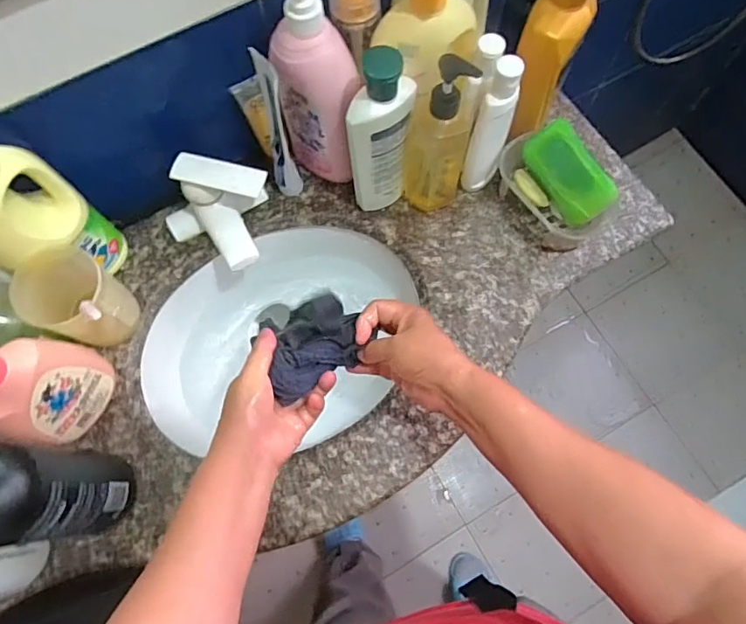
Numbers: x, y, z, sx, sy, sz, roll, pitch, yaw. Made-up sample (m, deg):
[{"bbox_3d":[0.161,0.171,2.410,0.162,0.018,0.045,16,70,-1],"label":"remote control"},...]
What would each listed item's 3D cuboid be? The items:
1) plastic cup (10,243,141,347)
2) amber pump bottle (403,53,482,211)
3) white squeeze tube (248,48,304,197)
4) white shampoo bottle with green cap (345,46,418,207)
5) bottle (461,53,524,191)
[{"bbox_3d":[-0.316,-0.007,0.569,0.102,0.121,0.085,25,74,10],"label":"plastic cup"},{"bbox_3d":[0.074,-0.188,0.567,0.072,0.219,0.045,11,72,5],"label":"amber pump bottle"},{"bbox_3d":[-0.117,-0.219,0.596,0.032,0.201,0.065,-8,72,-1],"label":"white squeeze tube"},{"bbox_3d":[0.009,-0.189,0.561,0.073,0.220,0.040,-18,69,-4],"label":"white shampoo bottle with green cap"},{"bbox_3d":[0.141,-0.212,0.590,0.035,0.193,0.062,25,74,10],"label":"bottle"}]

